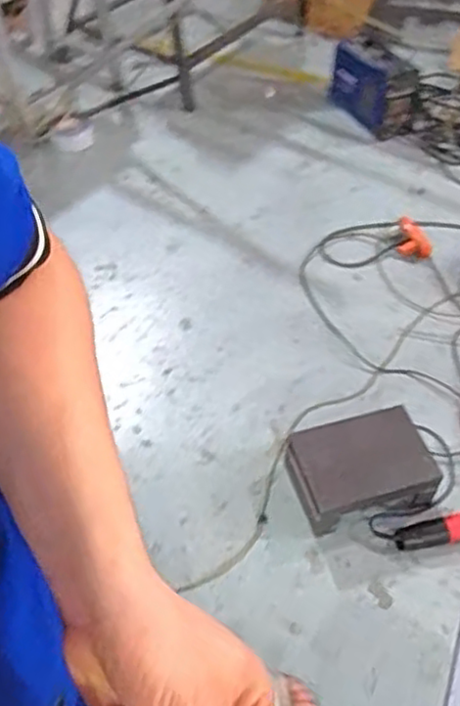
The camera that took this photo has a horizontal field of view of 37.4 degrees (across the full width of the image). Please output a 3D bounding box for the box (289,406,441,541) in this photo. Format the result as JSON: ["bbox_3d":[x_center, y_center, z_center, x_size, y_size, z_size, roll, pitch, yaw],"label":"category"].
[{"bbox_3d":[0.291,0.253,1.531,0.277,0.152,0.210,-11,50,-10],"label":"box"}]

